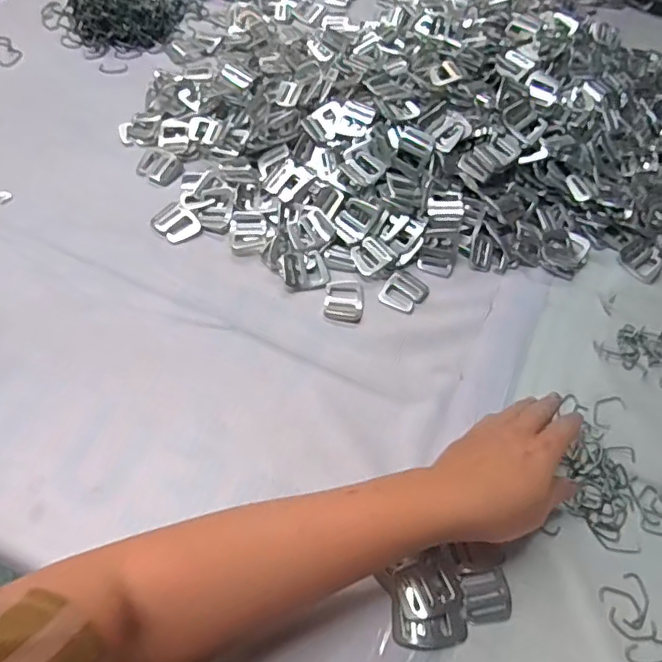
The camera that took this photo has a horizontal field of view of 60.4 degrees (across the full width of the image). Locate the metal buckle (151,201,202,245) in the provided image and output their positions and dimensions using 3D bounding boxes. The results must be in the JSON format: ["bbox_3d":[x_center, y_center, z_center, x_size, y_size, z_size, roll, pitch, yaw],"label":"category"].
[{"bbox_3d":[-0.153,-0.107,0.563,0.049,0.005,0.038,39,61,16],"label":"metal buckle"}]

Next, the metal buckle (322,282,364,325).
[{"bbox_3d":[0.012,-0.028,0.535,0.035,0.004,0.046,9,57,-1],"label":"metal buckle"}]

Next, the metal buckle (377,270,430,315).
[{"bbox_3d":[0.071,-0.038,0.545,0.038,0.004,0.044,32,60,13],"label":"metal buckle"}]

